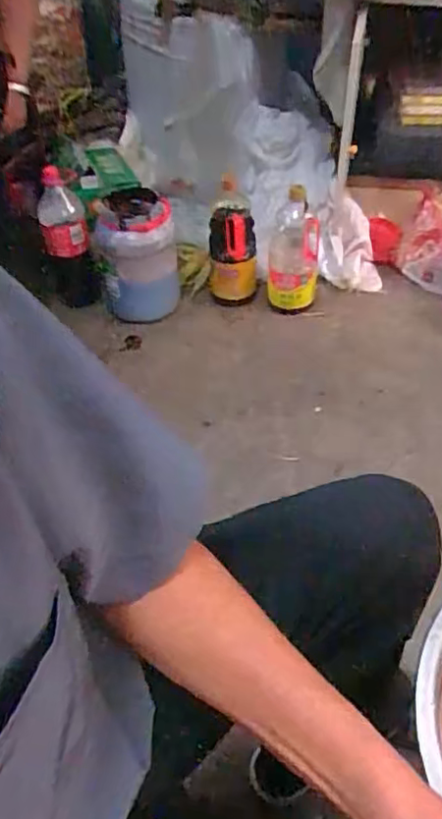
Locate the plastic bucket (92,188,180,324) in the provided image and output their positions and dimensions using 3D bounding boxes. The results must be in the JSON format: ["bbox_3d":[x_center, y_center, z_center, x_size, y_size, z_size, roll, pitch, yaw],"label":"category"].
[{"bbox_3d":[-0.179,-0.329,1.284,0.161,0.233,0.156,-5,47,-3],"label":"plastic bucket"}]

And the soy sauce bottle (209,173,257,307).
[{"bbox_3d":[0.026,-0.367,1.332,0.103,0.255,0.124,-7,47,-5],"label":"soy sauce bottle"}]

